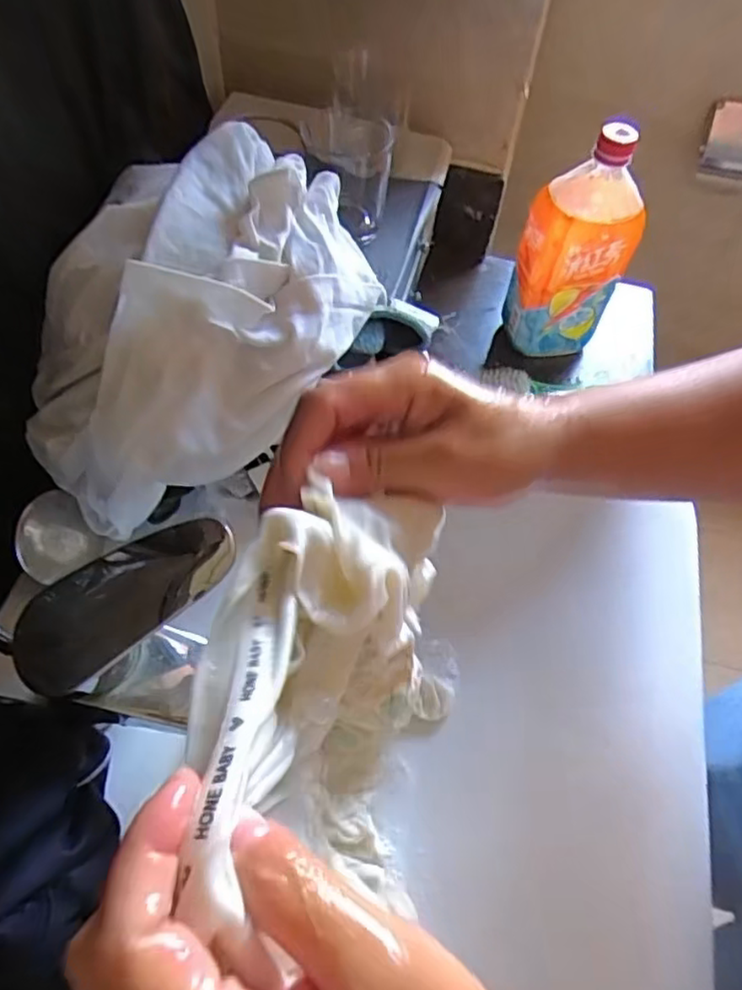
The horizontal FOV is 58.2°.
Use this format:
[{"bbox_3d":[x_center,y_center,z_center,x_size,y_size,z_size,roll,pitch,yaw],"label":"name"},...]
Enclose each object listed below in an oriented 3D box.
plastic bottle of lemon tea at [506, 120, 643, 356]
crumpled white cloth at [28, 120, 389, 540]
[{"bbox_3d":[0.190,-0.231,0.630,0.093,0.210,0.068,-7,58,-8],"label":"plastic bottle of lemon tea"},{"bbox_3d":[-0.092,-0.100,0.400,0.128,0.121,0.238,35,62,17],"label":"crumpled white cloth"}]

